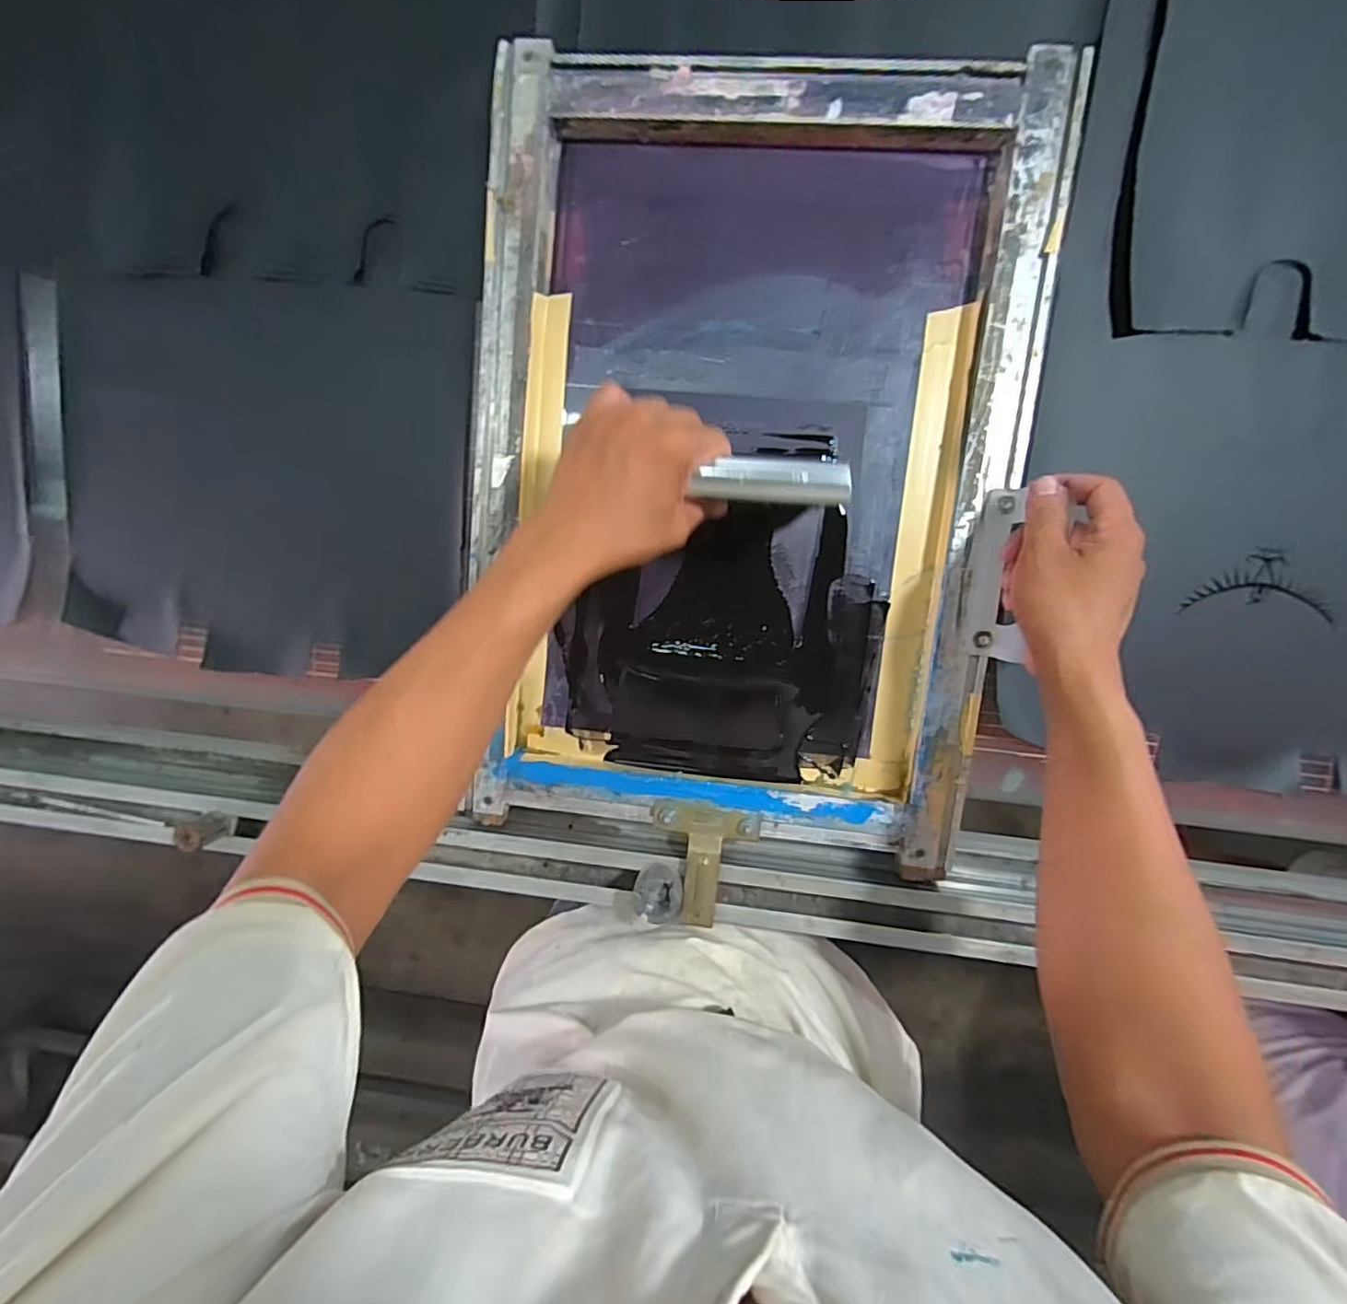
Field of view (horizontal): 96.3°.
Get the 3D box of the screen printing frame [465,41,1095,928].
[{"bbox_3d":[0.045,-0.110,0.457,0.394,0.043,0.588,6,98,5],"label":"screen printing frame"}]

